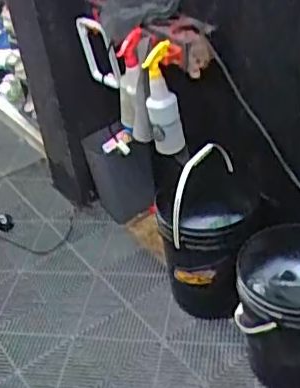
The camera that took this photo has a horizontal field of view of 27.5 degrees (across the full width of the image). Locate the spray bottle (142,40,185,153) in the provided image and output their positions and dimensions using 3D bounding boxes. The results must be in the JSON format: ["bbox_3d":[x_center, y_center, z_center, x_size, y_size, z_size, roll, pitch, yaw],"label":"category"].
[{"bbox_3d":[0.040,-0.238,1.630,0.094,0.308,0.079,-4,37,6],"label":"spray bottle"}]

